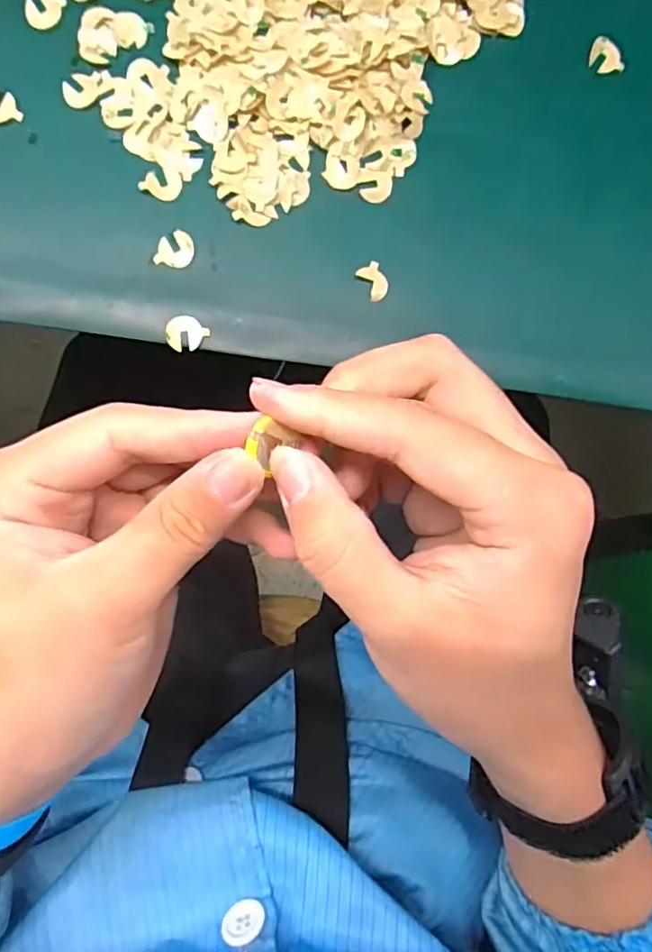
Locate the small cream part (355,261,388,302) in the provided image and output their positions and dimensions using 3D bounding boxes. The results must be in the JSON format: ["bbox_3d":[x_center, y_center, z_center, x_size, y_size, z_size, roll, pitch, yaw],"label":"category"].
[{"bbox_3d":[0.024,-0.097,0.300,0.013,0.004,0.017,-34,89,-2],"label":"small cream part"}]

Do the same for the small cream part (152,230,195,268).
[{"bbox_3d":[-0.074,-0.113,0.298,0.017,0.004,0.019,18,88,0],"label":"small cream part"}]

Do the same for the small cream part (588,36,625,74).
[{"bbox_3d":[0.145,-0.217,0.309,0.018,0.004,0.017,2,88,-1],"label":"small cream part"}]

